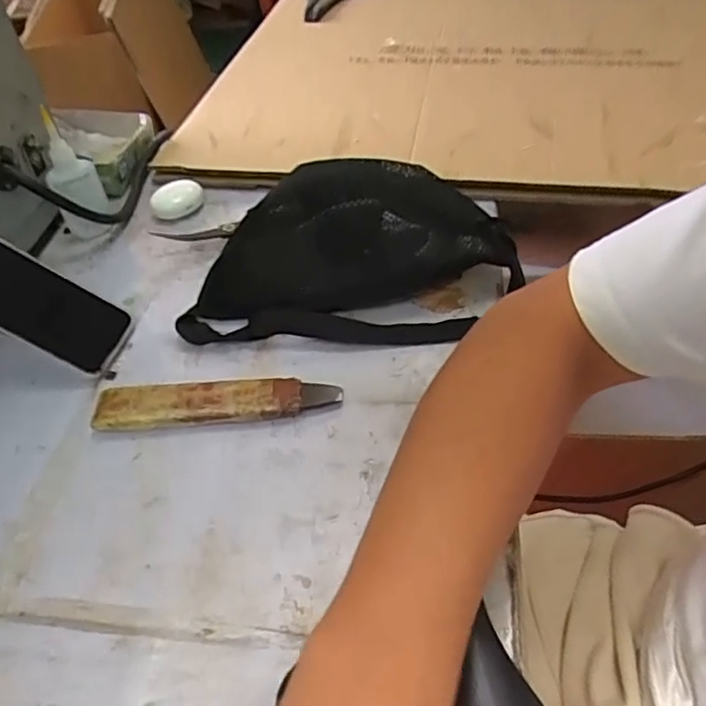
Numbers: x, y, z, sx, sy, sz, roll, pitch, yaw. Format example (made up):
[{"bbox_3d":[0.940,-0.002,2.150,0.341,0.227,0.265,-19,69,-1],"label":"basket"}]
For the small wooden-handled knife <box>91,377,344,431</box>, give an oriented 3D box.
[{"bbox_3d":[-0.105,0.039,0.479,0.187,0.022,0.037,-4,46,0],"label":"small wooden-handled knife"}]

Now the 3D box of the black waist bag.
[{"bbox_3d":[-0.002,-0.093,0.526,0.289,0.104,0.124,-1,46,4],"label":"black waist bag"}]

